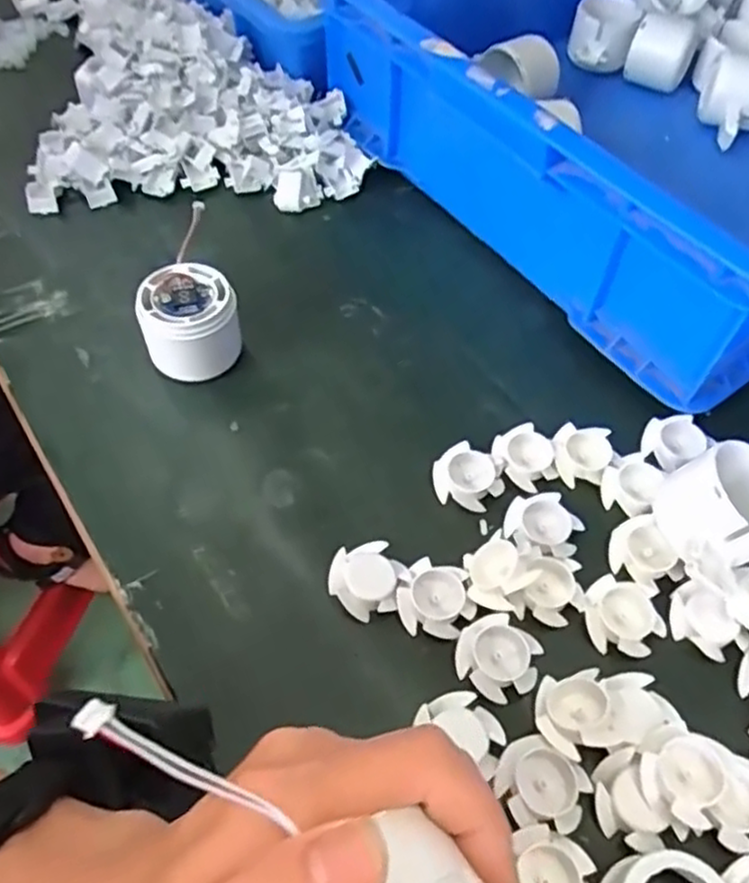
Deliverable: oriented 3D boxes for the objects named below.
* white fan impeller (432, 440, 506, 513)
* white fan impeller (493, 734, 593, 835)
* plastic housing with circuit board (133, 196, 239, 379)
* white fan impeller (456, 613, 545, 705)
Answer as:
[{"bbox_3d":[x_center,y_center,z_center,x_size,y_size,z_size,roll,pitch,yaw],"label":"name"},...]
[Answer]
[{"bbox_3d":[0.055,0.021,0.415,0.040,0.010,0.036,24,59,15],"label":"white fan impeller"},{"bbox_3d":[0.074,0.154,0.316,0.040,0.010,0.036,35,62,20],"label":"white fan impeller"},{"bbox_3d":[-0.118,-0.076,0.455,0.061,0.058,0.064,-18,58,-12],"label":"plastic housing with circuit board"},{"bbox_3d":[0.061,0.108,0.354,0.039,0.013,0.038,1,56,-1],"label":"white fan impeller"}]

